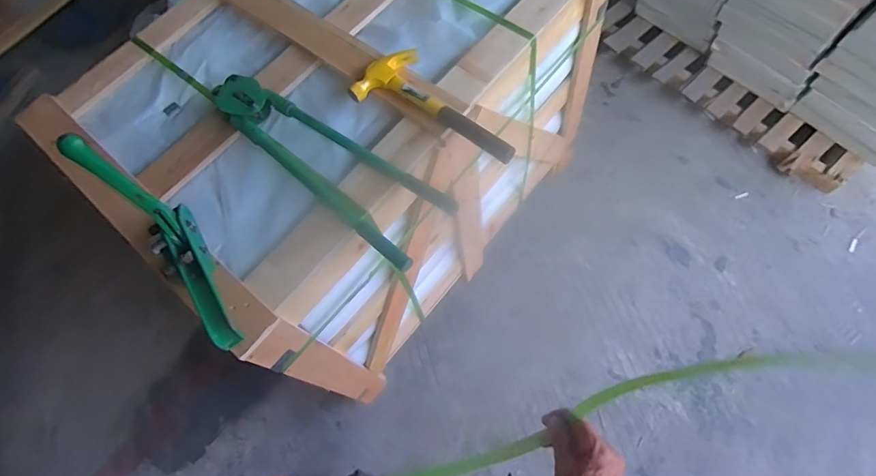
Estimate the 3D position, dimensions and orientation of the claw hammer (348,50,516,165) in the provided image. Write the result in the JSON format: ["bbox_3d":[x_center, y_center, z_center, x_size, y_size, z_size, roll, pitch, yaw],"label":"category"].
[{"bbox_3d":[0.010,-0.235,0.820,0.304,0.033,0.137,29,73,15],"label":"claw hammer"}]

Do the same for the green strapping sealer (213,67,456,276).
[{"bbox_3d":[-0.212,-0.131,0.831,0.505,0.097,0.173,31,73,11],"label":"green strapping sealer"}]

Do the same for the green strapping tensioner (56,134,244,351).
[{"bbox_3d":[-0.378,0.021,0.635,0.068,0.212,0.261,-37,70,-10],"label":"green strapping tensioner"}]

